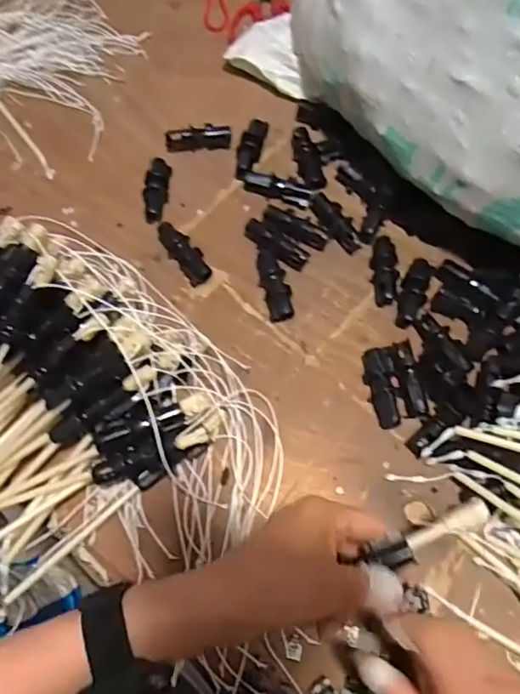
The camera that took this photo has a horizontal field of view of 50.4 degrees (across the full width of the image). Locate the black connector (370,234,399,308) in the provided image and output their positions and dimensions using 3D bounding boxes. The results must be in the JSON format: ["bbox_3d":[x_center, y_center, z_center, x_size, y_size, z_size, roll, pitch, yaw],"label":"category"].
[{"bbox_3d":[0.114,-0.071,0.504,0.024,0.021,0.064,5,67,4],"label":"black connector"}]

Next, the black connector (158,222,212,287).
[{"bbox_3d":[-0.070,-0.087,0.510,0.023,0.022,0.065,-36,70,-13],"label":"black connector"}]

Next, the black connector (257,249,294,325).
[{"bbox_3d":[0.014,-0.056,0.499,0.024,0.017,0.067,-15,67,-5],"label":"black connector"}]

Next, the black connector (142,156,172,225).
[{"bbox_3d":[-0.101,-0.154,0.537,0.021,0.018,0.070,4,67,4],"label":"black connector"}]

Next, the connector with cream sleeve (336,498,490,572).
[{"bbox_3d":[0.097,0.114,0.328,0.081,0.011,0.018,-23,68,0],"label":"connector with cream sleeve"}]

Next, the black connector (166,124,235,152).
[{"bbox_3d":[-0.062,-0.212,0.559,0.066,0.015,0.020,-2,67,1],"label":"black connector"}]

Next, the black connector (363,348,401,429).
[{"bbox_3d":[0.102,0.033,0.458,0.024,0.020,0.065,-2,67,1],"label":"black connector"}]

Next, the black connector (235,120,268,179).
[{"bbox_3d":[-0.011,-0.198,0.552,0.021,0.017,0.076,13,68,7],"label":"black connector"}]

